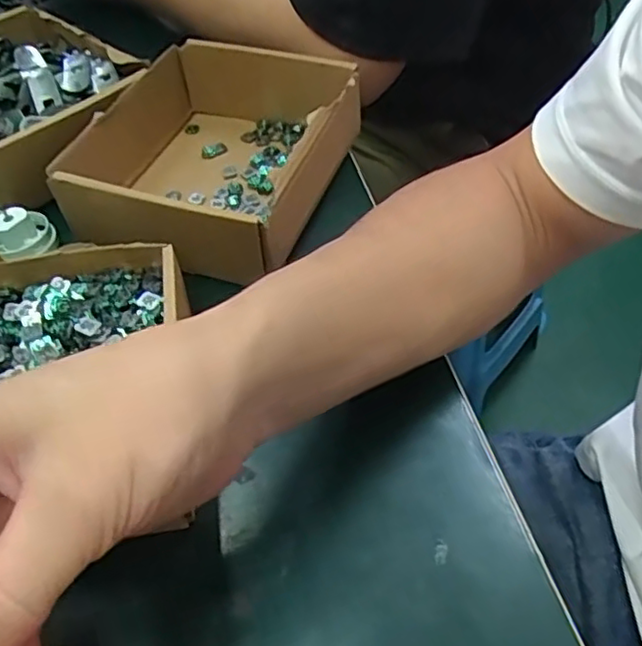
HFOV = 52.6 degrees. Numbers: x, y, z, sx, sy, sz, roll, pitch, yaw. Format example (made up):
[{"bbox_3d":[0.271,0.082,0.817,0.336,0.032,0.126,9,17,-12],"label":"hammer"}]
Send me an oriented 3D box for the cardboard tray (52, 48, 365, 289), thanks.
[{"bbox_3d":[-0.067,-0.110,0.425,0.147,0.064,0.167,14,52,15],"label":"cardboard tray"}]

